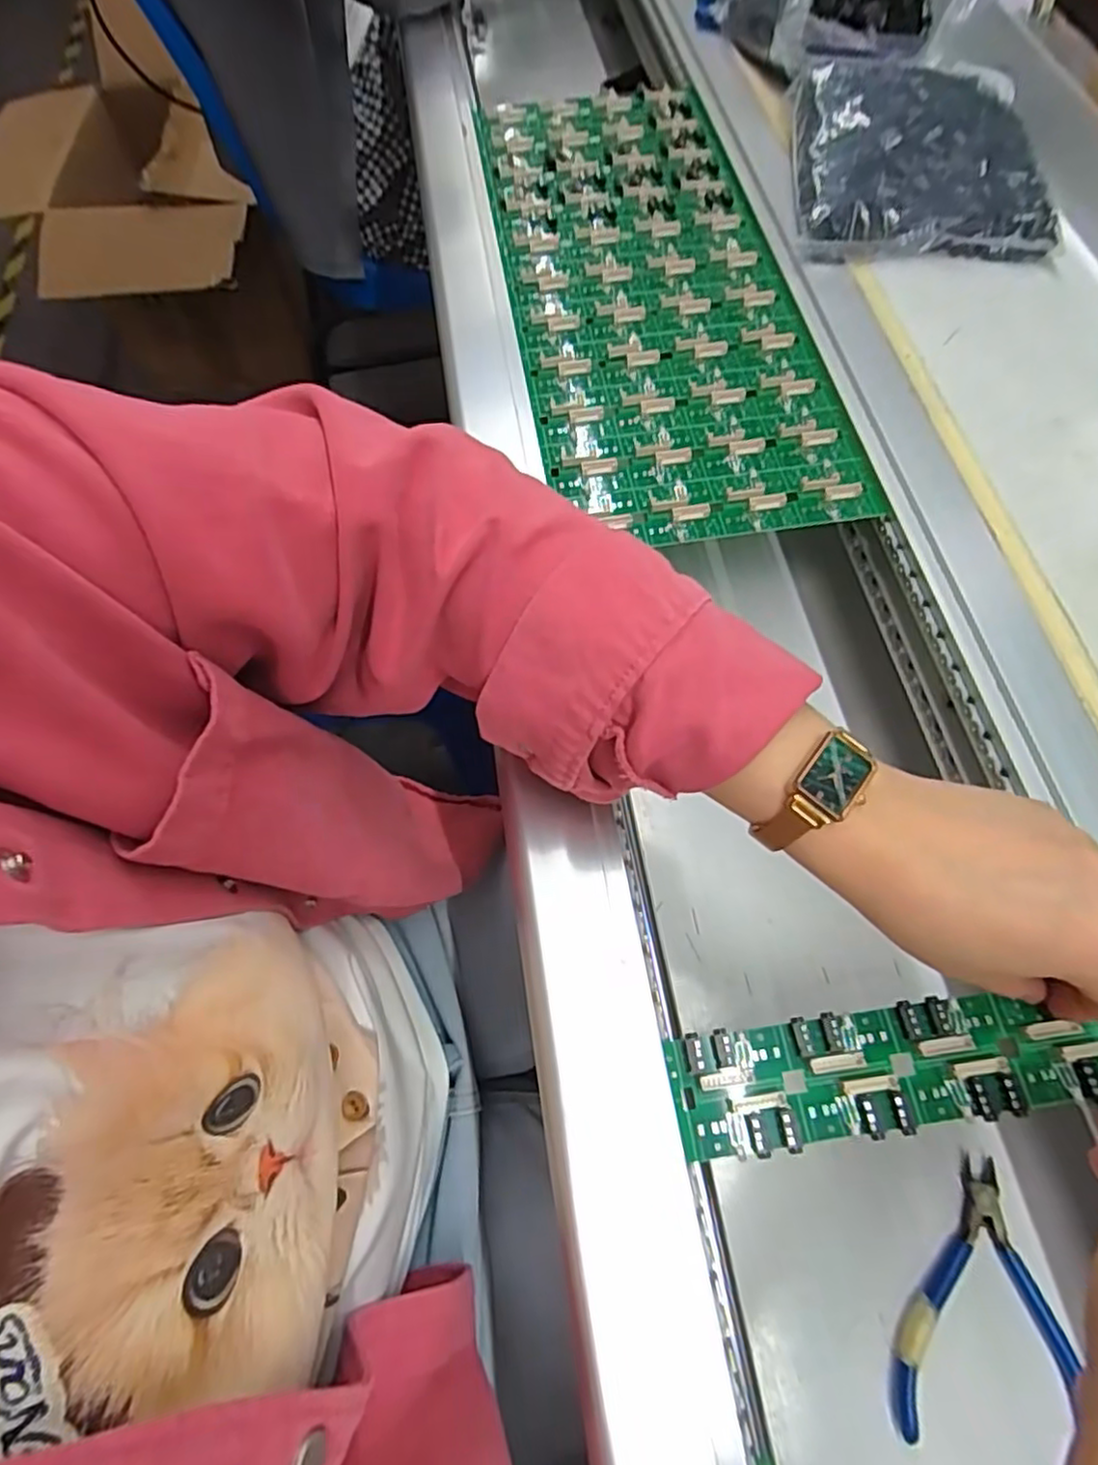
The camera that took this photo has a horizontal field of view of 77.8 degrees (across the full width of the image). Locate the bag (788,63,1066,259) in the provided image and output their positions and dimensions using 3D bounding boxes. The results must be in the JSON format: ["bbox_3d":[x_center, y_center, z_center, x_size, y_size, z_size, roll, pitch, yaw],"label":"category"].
[{"bbox_3d":[0.246,-0.387,0.458,0.156,0.049,0.159,2,66,4],"label":"bag"}]

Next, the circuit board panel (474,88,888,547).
[{"bbox_3d":[0.065,-0.305,0.460,0.179,0.011,0.442,-9,66,-1],"label":"circuit board panel"}]

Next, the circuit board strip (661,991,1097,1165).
[{"bbox_3d":[0.137,0.130,0.262,0.178,0.008,0.044,-6,66,-1],"label":"circuit board strip"}]

